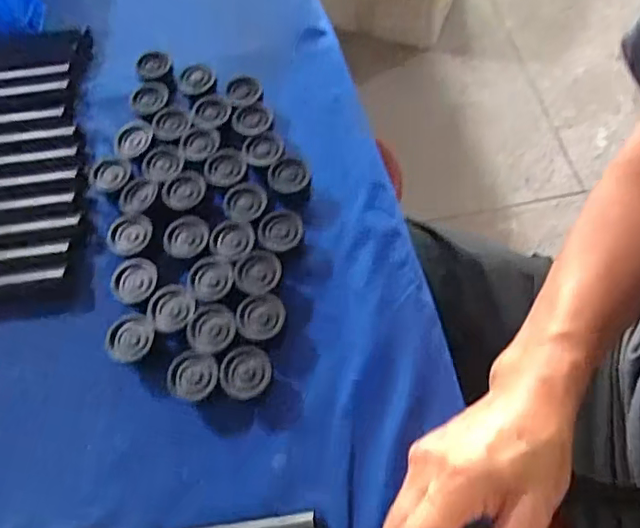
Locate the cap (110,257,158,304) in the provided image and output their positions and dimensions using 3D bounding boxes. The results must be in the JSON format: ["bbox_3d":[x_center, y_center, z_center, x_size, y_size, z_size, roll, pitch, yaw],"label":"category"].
[{"bbox_3d":[-0.143,0.012,0.436,0.034,0.008,0.035,-2,62,4],"label":"cap"}]

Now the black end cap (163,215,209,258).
[{"bbox_3d":[-0.106,-0.023,0.449,0.034,0.009,0.037,-2,62,4],"label":"black end cap"}]

